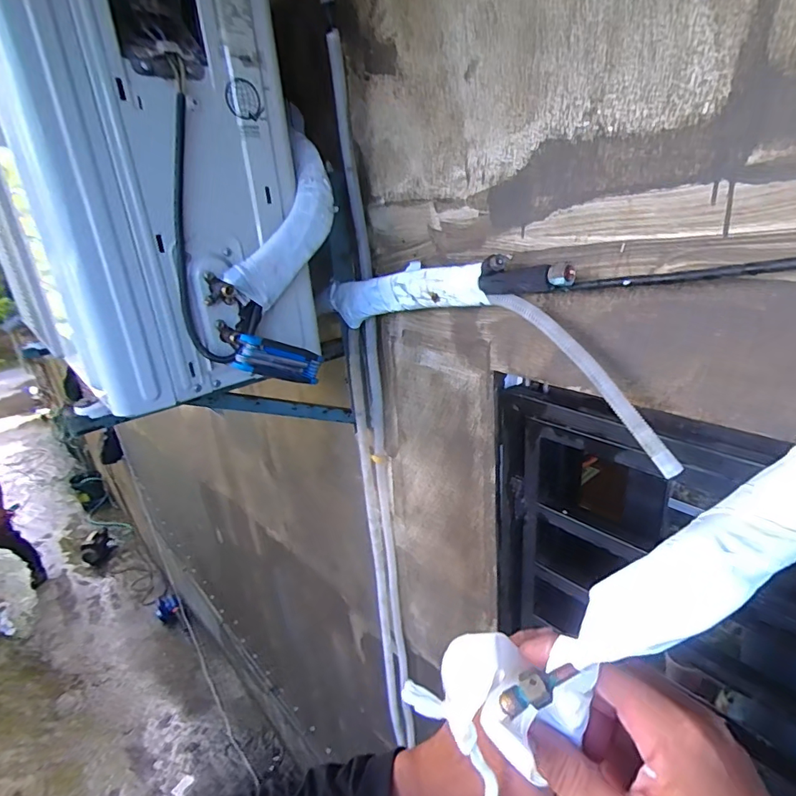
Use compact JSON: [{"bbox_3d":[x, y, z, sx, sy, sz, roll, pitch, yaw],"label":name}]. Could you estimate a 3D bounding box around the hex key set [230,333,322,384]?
[{"bbox_3d":[-0.138,-0.043,0.576,0.104,0.043,0.022,15,5,-42],"label":"hex key set"}]

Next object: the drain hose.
[{"bbox_3d":[0.195,-0.028,0.524,0.018,0.032,0.275,-20,62,-32],"label":"drain hose"}]

